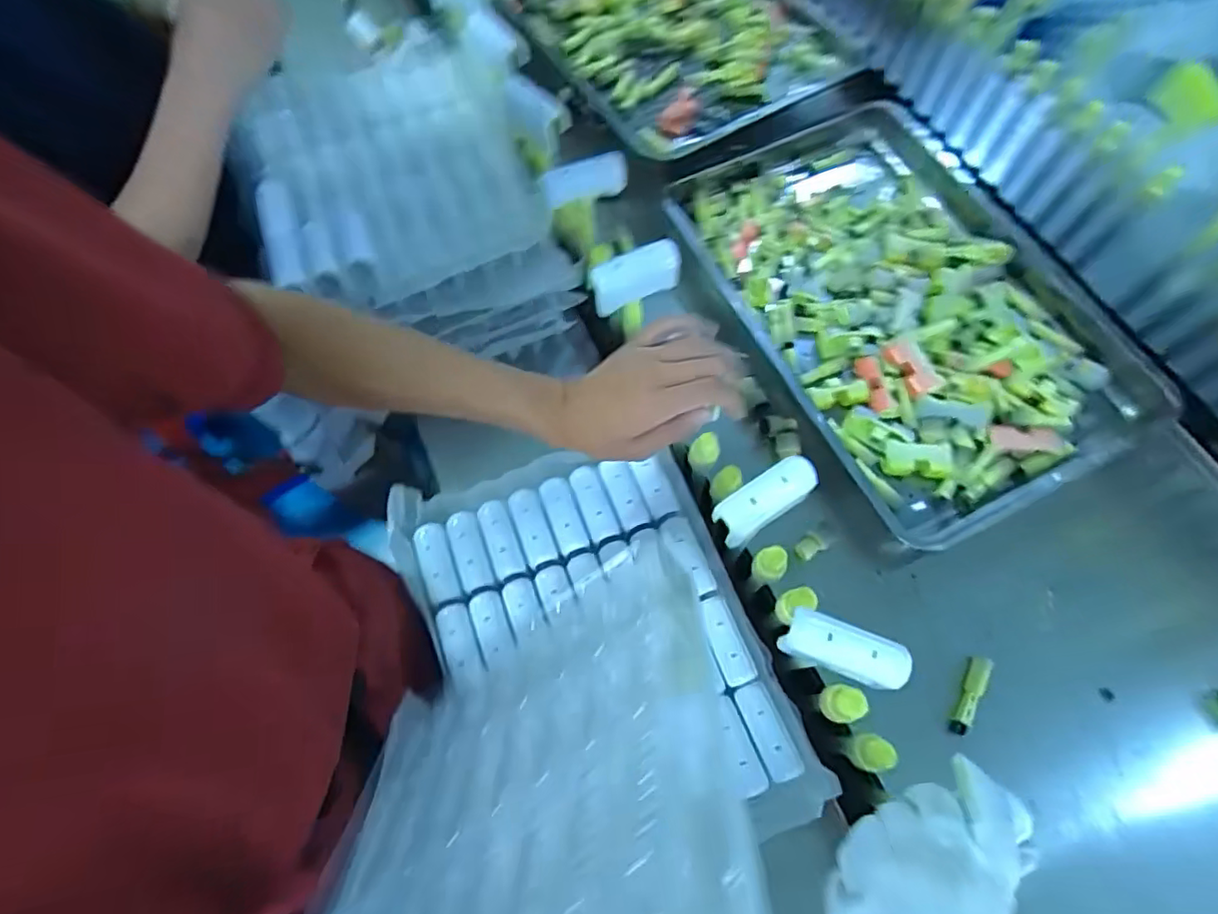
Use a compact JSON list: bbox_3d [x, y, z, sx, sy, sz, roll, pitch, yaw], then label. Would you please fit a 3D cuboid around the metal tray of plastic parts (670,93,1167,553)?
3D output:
[{"bbox_3d":[0.380,-0.215,0.784,0.413,0.055,0.593,-25,70,-10],"label":"metal tray of plastic parts"}]

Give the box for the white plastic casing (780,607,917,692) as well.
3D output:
[{"bbox_3d":[0.155,0.127,0.394,0.076,0.020,0.031,22,69,8],"label":"white plastic casing"}]

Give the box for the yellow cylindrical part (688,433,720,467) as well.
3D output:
[{"bbox_3d":[0.086,-0.006,0.537,0.025,0.025,0.023,0,68,0],"label":"yellow cylindrical part"}]

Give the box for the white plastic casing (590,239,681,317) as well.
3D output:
[{"bbox_3d":[0.024,-0.158,0.528,0.081,0.033,0.030,-21,69,-8],"label":"white plastic casing"}]

